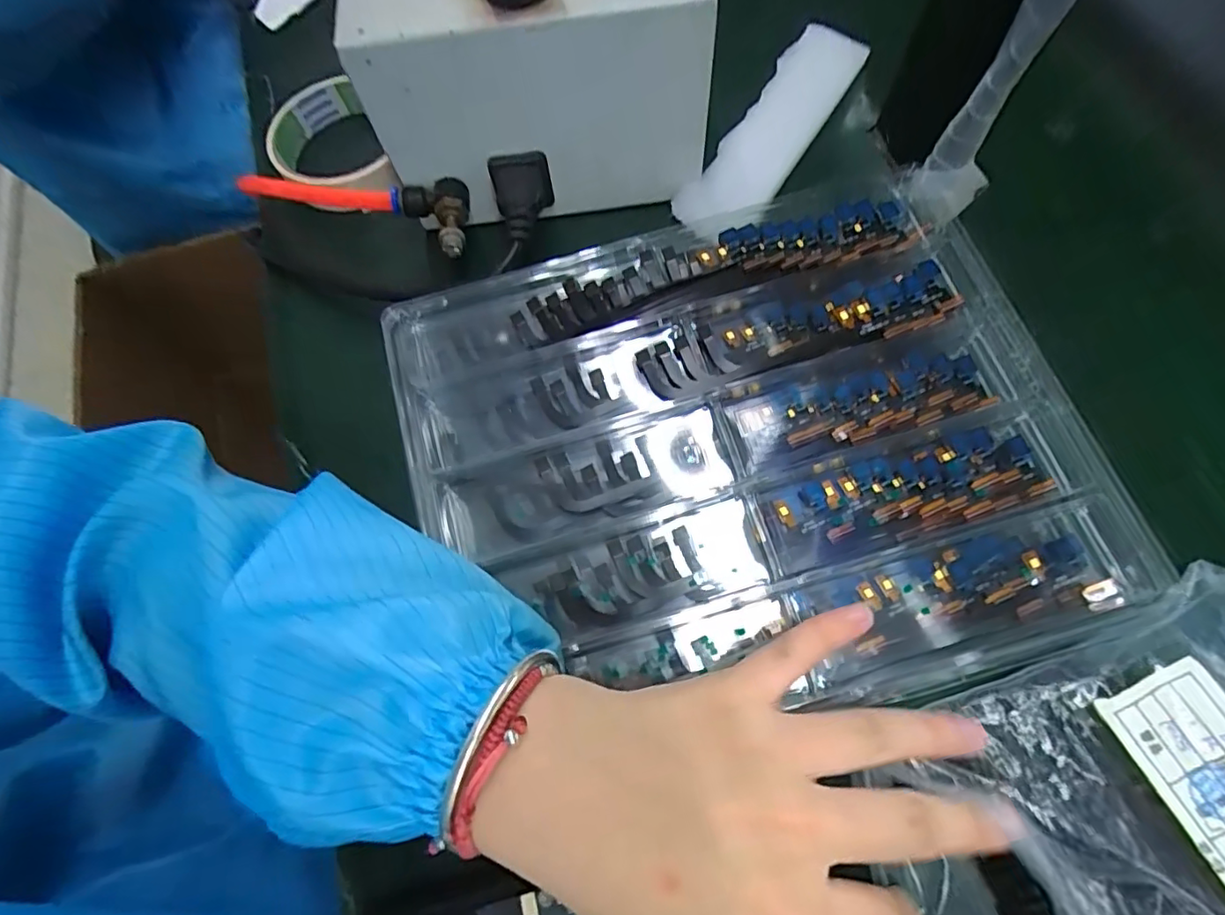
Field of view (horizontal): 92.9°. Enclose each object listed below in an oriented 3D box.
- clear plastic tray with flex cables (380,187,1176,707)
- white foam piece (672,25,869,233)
[{"bbox_3d":[0.051,-0.006,0.251,0.268,0.023,0.206,-14,70,-3],"label":"clear plastic tray with flex cables"},{"bbox_3d":[0.094,-0.187,0.328,0.041,0.013,0.161,32,74,12],"label":"white foam piece"}]

